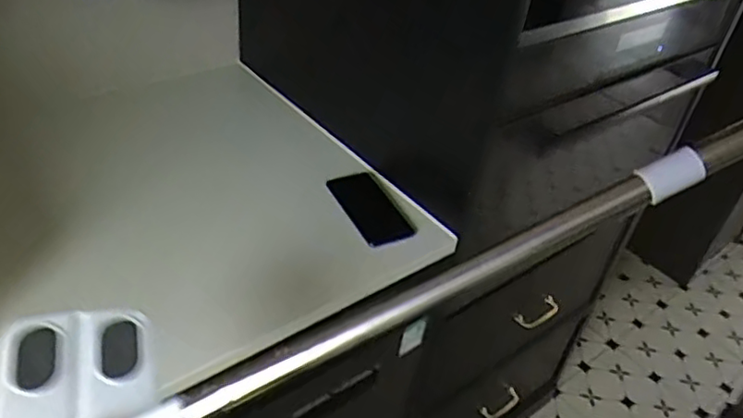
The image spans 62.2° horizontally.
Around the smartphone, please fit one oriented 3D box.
[{"bbox_3d":[-0.005,-0.003,0.870,0.081,0.015,0.138,-8,47,-30],"label":"smartphone"}]

